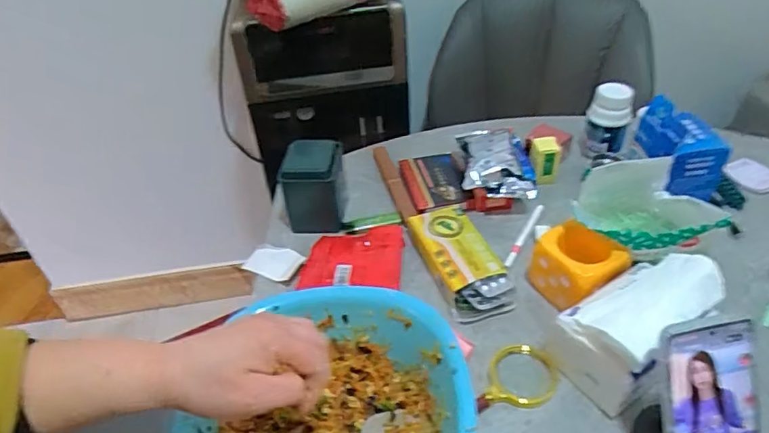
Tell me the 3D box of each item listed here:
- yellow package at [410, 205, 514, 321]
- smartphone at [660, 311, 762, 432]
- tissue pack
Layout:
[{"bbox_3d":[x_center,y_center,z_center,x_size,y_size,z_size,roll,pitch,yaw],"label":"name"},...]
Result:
[{"bbox_3d":[0.095,0.052,0.683,0.087,0.043,0.174,-12,42,-11],"label":"yellow package"},{"bbox_3d":[0.273,0.168,0.452,0.085,0.178,0.018,-13,11,-12],"label":"smartphone"},{"bbox_3d":[0.251,0.106,0.550,0.145,0.116,0.100,-26,46,-25],"label":"tissue pack"}]

